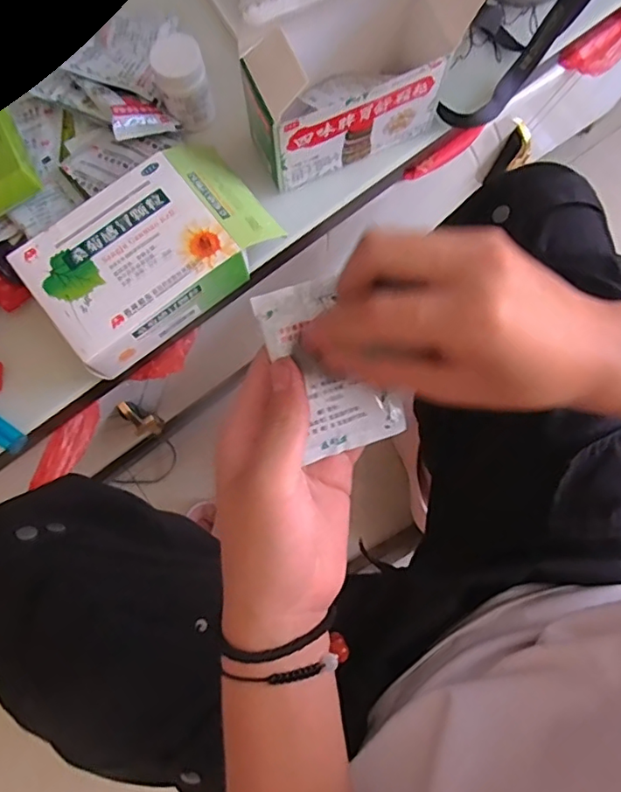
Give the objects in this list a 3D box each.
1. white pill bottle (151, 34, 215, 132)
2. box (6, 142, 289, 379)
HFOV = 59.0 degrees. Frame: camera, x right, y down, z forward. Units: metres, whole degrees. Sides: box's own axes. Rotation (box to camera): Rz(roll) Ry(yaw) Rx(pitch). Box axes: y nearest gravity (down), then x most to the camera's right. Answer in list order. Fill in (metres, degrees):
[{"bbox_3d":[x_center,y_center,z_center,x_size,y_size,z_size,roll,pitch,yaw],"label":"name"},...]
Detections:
[{"bbox_3d":[-0.111,-0.274,0.481,0.042,0.065,0.040,0,80,0],"label":"white pill bottle"},{"bbox_3d":[-0.129,-0.120,0.458,0.194,0.044,0.120,-38,82,-7],"label":"box"}]

